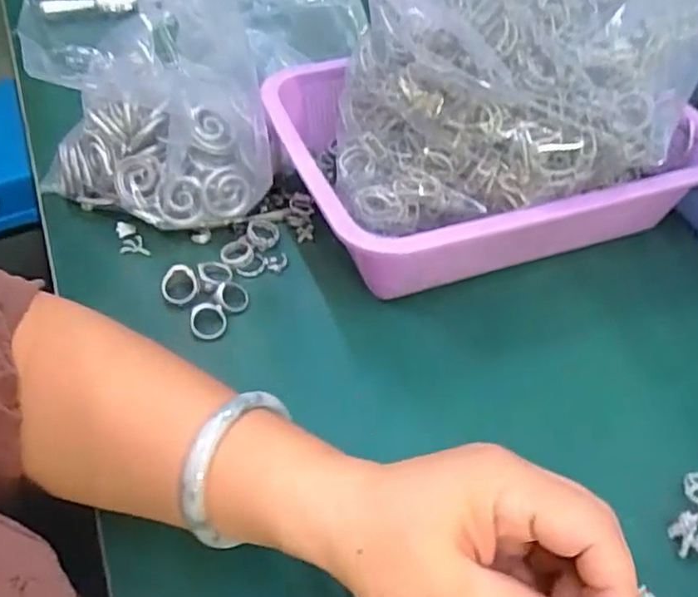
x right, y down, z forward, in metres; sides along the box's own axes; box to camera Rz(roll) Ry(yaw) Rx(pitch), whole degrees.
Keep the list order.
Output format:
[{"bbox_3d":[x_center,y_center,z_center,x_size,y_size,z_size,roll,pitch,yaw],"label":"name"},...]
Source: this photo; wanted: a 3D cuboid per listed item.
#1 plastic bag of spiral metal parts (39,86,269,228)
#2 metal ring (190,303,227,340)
[{"bbox_3d":[-0.149,-0.100,0.488,0.185,0.094,0.076,8,49,5],"label":"plastic bag of spiral metal parts"},{"bbox_3d":[-0.094,0.015,0.431,0.023,0.005,0.026,-14,68,-20],"label":"metal ring"}]

